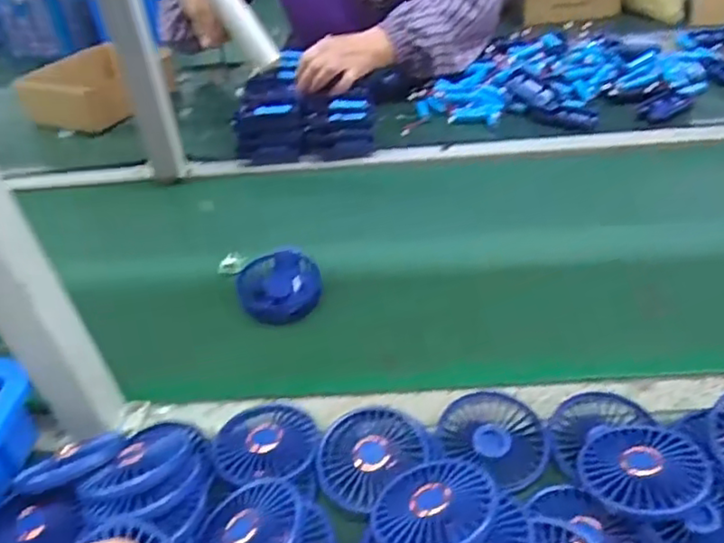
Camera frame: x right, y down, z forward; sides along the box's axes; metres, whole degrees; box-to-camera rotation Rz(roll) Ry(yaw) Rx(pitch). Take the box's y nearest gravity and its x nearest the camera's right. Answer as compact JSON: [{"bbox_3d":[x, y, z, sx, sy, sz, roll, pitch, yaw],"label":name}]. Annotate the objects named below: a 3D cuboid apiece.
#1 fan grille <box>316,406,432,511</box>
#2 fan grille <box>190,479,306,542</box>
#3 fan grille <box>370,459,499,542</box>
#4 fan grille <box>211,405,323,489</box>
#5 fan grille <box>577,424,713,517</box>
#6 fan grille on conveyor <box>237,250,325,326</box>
[{"bbox_3d":[0.008,0.143,0.503,0.088,0.017,0.076,-22,41,-19],"label":"fan grille"},{"bbox_3d":[-0.081,0.185,0.448,0.077,0.029,0.083,-4,39,3],"label":"fan grille"},{"bbox_3d":[0.049,0.161,0.433,0.085,0.009,0.079,-16,27,8],"label":"fan grille"},{"bbox_3d":[-0.082,0.137,0.524,0.083,0.011,0.088,-17,40,-13],"label":"fan grille"},{"bbox_3d":[0.206,0.145,0.462,0.083,0.018,0.086,-35,31,-28],"label":"fan grille"},{"bbox_3d":[-0.089,0.014,0.678,0.086,0.029,0.094,-15,40,-10],"label":"fan grille on conveyor"}]

